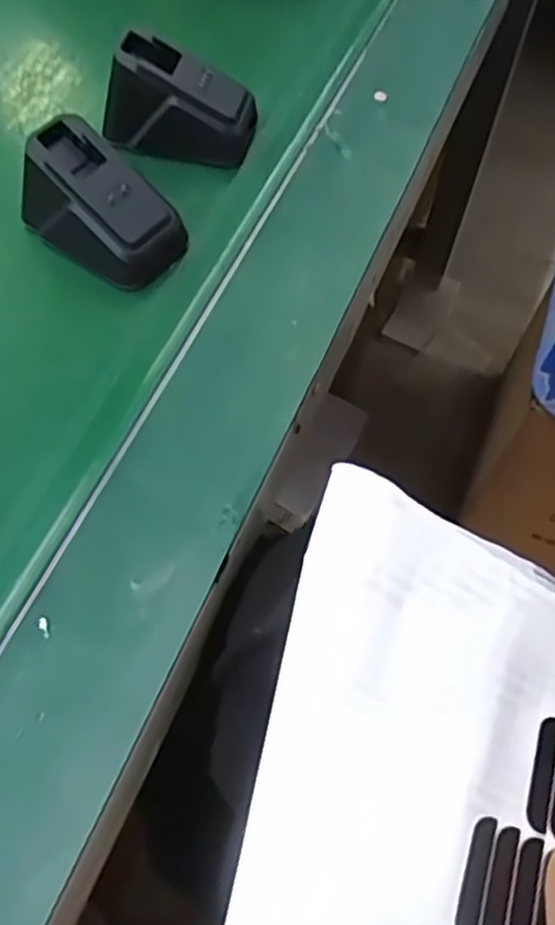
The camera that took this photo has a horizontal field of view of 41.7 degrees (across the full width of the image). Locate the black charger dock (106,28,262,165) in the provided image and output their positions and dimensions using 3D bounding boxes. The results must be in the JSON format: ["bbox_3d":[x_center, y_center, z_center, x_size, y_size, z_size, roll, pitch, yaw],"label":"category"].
[{"bbox_3d":[-0.045,-0.168,0.339,0.068,0.039,0.032,7,62,2],"label":"black charger dock"}]

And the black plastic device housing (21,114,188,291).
[{"bbox_3d":[-0.076,-0.107,0.305,0.067,0.038,0.044,29,65,13],"label":"black plastic device housing"}]

